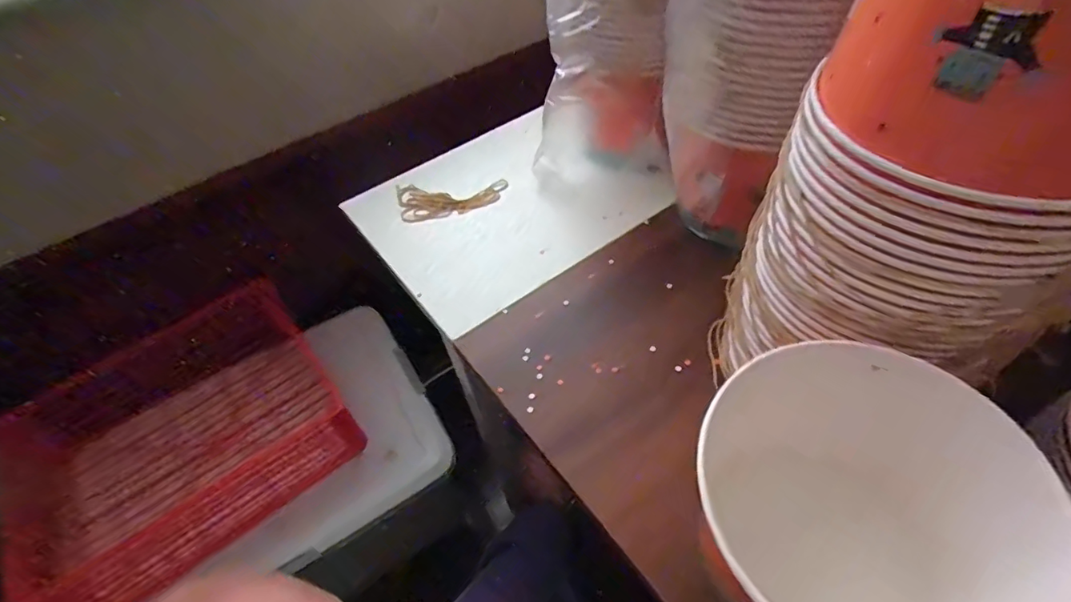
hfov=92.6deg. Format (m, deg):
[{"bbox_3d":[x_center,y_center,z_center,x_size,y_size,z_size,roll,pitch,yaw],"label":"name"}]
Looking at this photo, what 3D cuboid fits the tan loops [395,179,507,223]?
[{"bbox_3d":[-0.108,-0.129,0.639,0.139,0.011,0.059,-4,50,4],"label":"tan loops"}]

